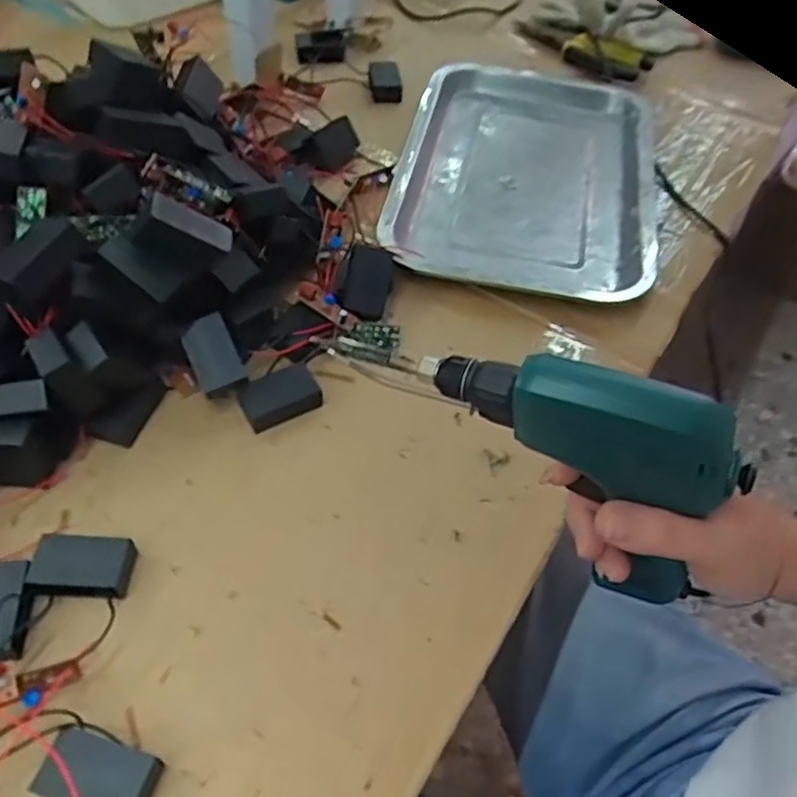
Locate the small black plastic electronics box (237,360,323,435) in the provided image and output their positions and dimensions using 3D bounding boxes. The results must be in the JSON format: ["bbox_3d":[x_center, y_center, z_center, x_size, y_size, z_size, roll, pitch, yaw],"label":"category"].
[{"bbox_3d":[-0.074,-0.001,0.437,0.046,0.021,0.030,-24,59,-20],"label":"small black plastic electronics box"}]

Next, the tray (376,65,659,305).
[{"bbox_3d":[0.111,-0.192,0.588,0.210,0.027,0.300,12,54,5],"label":"tray"}]

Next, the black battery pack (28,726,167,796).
[{"bbox_3d":[-0.133,0.169,0.311,0.046,0.023,0.028,15,54,7],"label":"black battery pack"}]

